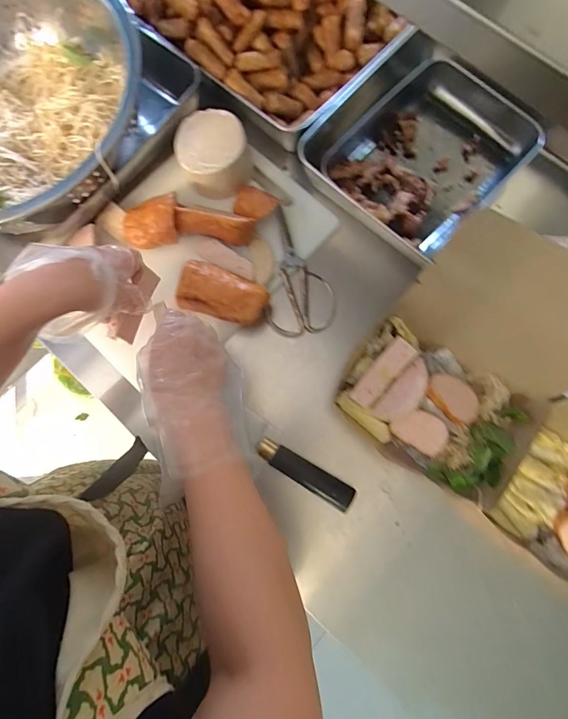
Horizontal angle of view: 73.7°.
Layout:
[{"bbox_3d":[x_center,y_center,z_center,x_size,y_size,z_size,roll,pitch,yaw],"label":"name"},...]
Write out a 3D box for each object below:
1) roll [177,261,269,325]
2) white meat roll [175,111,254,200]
[{"bbox_3d":[-0.075,-0.081,0.482,0.108,0.053,0.063,14,80,3],"label":"roll"},{"bbox_3d":[-0.091,-0.268,0.502,0.089,0.059,0.089,0,79,1],"label":"white meat roll"}]

